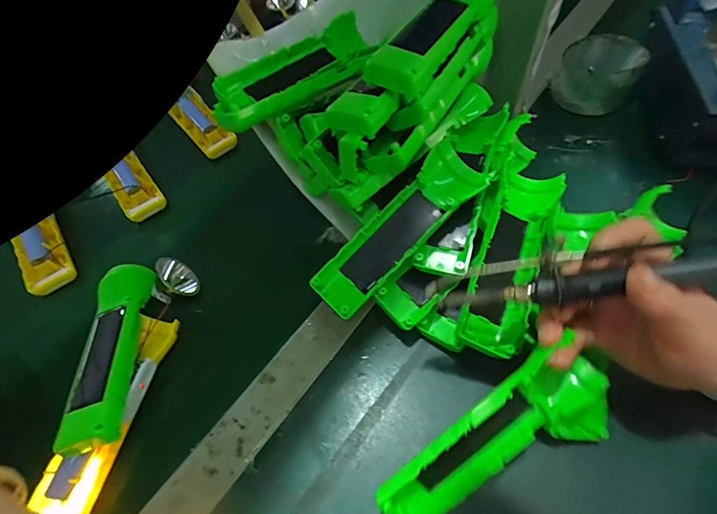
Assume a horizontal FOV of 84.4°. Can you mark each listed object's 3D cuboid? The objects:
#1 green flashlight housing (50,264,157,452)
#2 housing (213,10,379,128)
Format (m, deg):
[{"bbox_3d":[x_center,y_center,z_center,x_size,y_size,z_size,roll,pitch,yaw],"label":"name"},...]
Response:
[{"bbox_3d":[-0.200,0.073,0.327,0.044,0.030,0.161,-13,47,-4],"label":"green flashlight housing"},{"bbox_3d":[-0.049,-0.159,0.344,0.171,0.033,0.057,-39,64,-19],"label":"housing"}]

